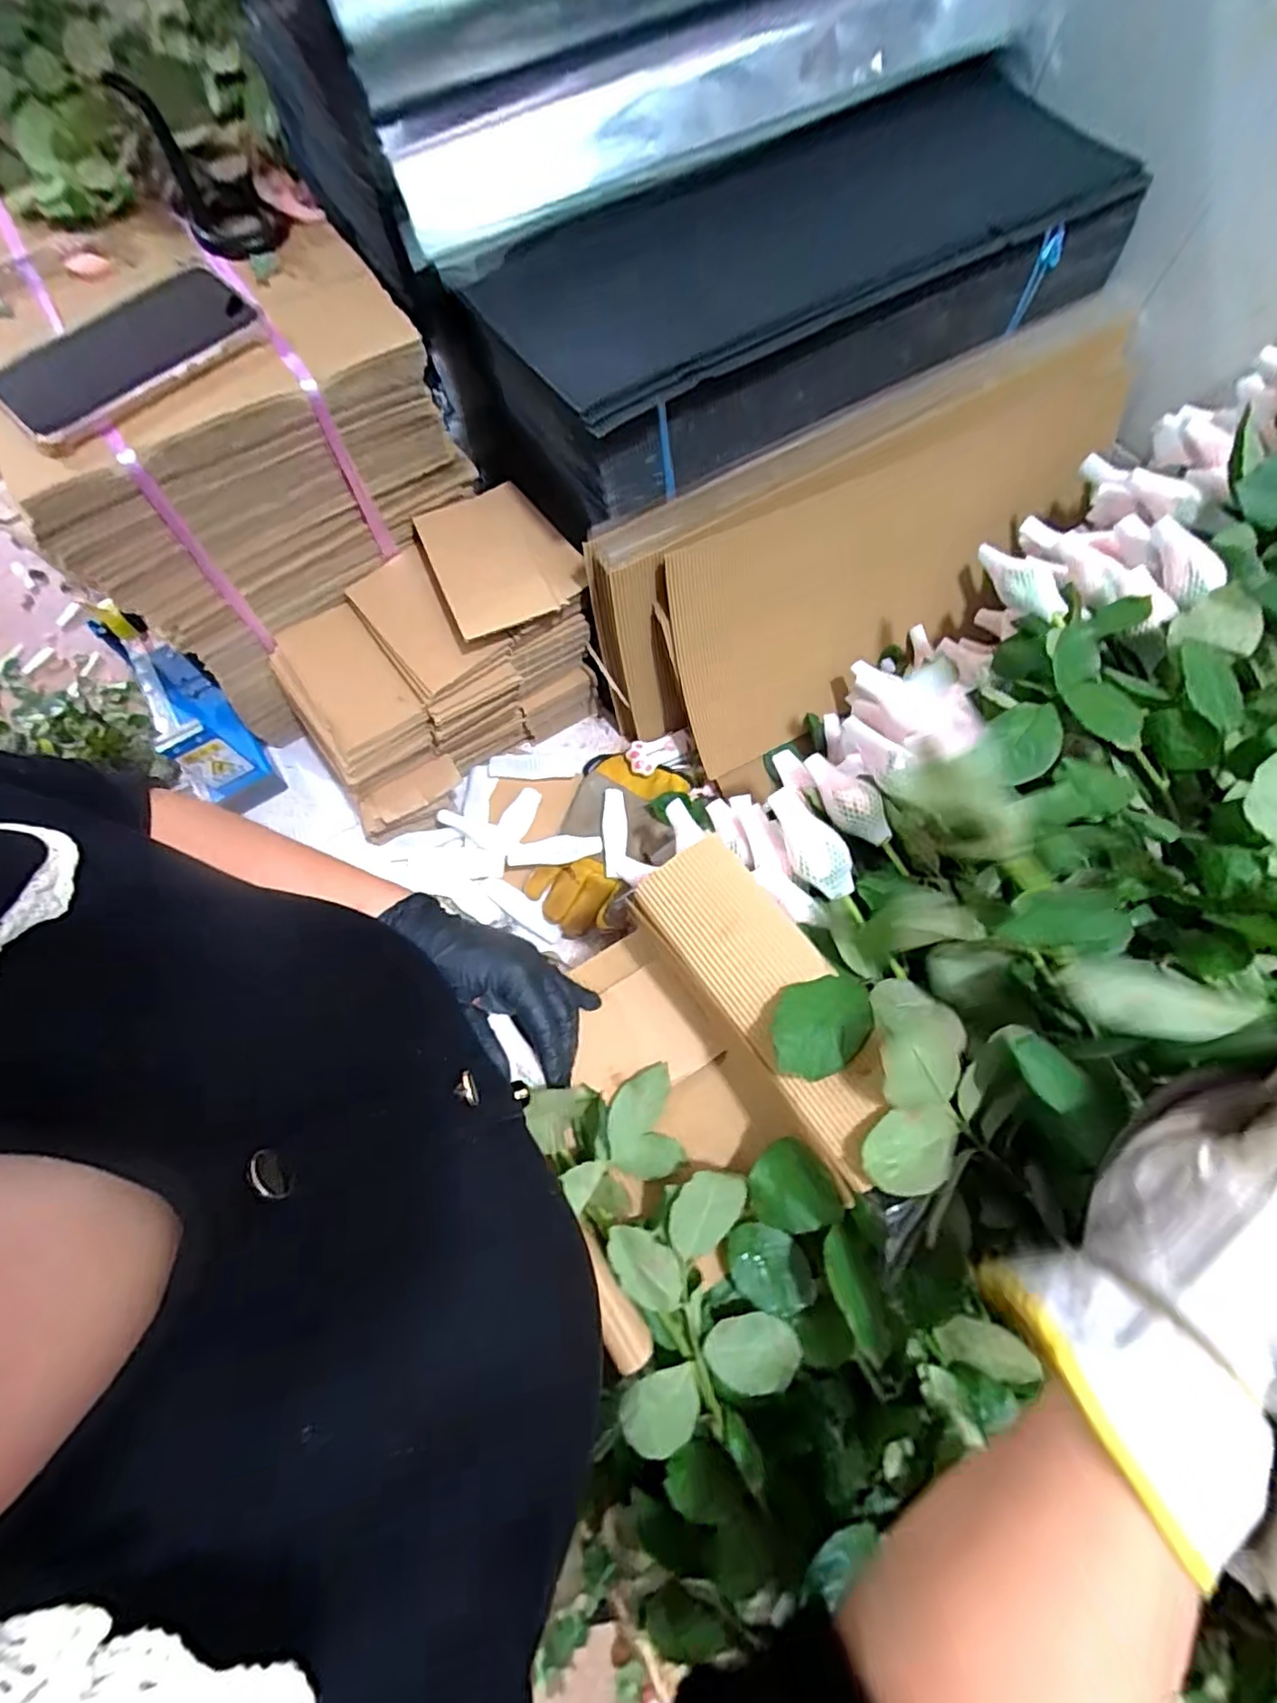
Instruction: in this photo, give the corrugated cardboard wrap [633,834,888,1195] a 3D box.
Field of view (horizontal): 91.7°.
[{"bbox_3d":[0.079,0.082,0.363,0.068,0.010,0.199,-40,72,3],"label":"corrugated cardboard wrap"}]

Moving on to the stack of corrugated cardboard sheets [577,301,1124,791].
[{"bbox_3d":[0.231,-0.279,0.602,0.550,0.254,0.078,-31,39,-11],"label":"stack of corrugated cardboard sheets"}]

